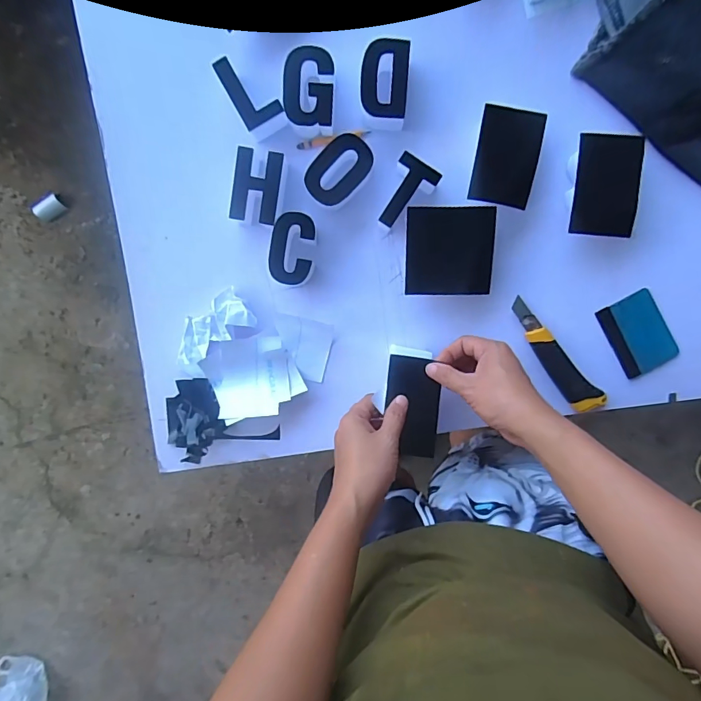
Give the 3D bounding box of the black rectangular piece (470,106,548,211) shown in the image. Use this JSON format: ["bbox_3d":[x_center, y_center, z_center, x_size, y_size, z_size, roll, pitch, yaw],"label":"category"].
[{"bbox_3d":[0.182,-0.222,0.516,0.071,0.005,0.101,9,105,3],"label":"black rectangular piece"}]

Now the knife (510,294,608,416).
[{"bbox_3d":[0.258,0.009,0.565,0.039,0.019,0.169,-39,96,5],"label":"knife"}]

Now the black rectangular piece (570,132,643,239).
[{"bbox_3d":[0.298,-0.189,0.514,0.071,0.009,0.108,0,103,-4],"label":"black rectangular piece"}]

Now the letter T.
[{"bbox_3d":[0.063,-0.185,0.537,0.051,0.037,0.084,33,98,-3],"label":"letter T"}]

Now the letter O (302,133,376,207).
[{"bbox_3d":[-0.012,-0.215,0.536,0.056,0.042,0.092,39,98,-4],"label":"letter O"}]

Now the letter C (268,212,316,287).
[{"bbox_3d":[-0.070,-0.121,0.547,0.052,0.040,0.087,5,99,1],"label":"letter C"}]

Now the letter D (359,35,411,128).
[{"bbox_3d":[0.040,-0.309,0.522,0.057,0.045,0.083,5,99,1],"label":"letter D"}]

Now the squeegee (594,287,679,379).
[{"bbox_3d":[0.369,-0.021,0.569,0.072,0.007,0.099,-28,97,4],"label":"squeegee"}]

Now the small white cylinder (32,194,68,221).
[{"bbox_3d":[-0.862,-0.409,1.277,0.081,0.044,0.055,-33,96,5],"label":"small white cylinder"}]

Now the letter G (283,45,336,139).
[{"bbox_3d":[-0.047,-0.302,0.527,0.058,0.041,0.085,1,99,1],"label":"letter G"}]

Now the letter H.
[{"bbox_3d":[-0.111,-0.196,0.538,0.056,0.036,0.084,7,99,1],"label":"letter H"}]

